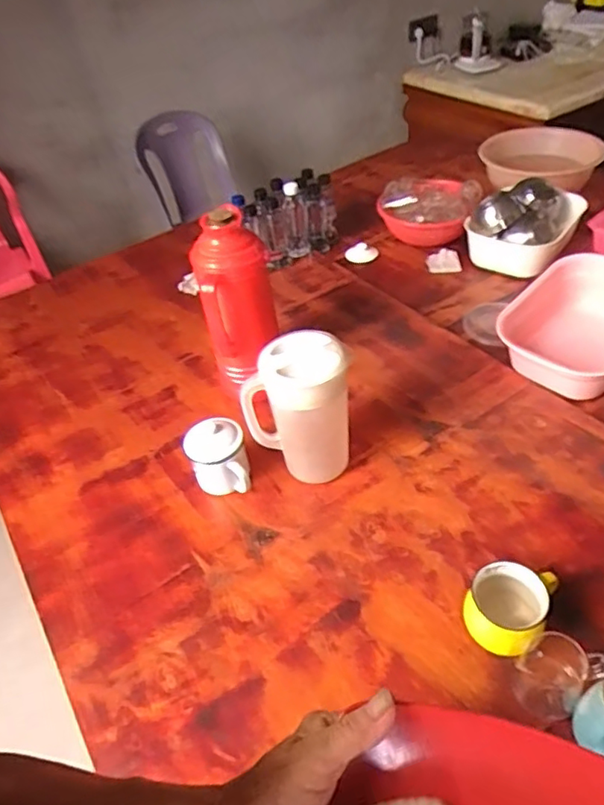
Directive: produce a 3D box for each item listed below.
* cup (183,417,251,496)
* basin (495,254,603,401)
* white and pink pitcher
[{"bbox_3d":[-0.139,0.094,0.956,0.097,0.114,0.090,-5,43,5],"label":"cup"},{"bbox_3d":[0.537,-0.147,1.096,0.256,0.146,0.249,-36,50,-26],"label":"basin"},{"bbox_3d":[-0.006,0.021,0.916,0.161,0.239,0.112,-9,43,0],"label":"white and pink pitcher"}]

